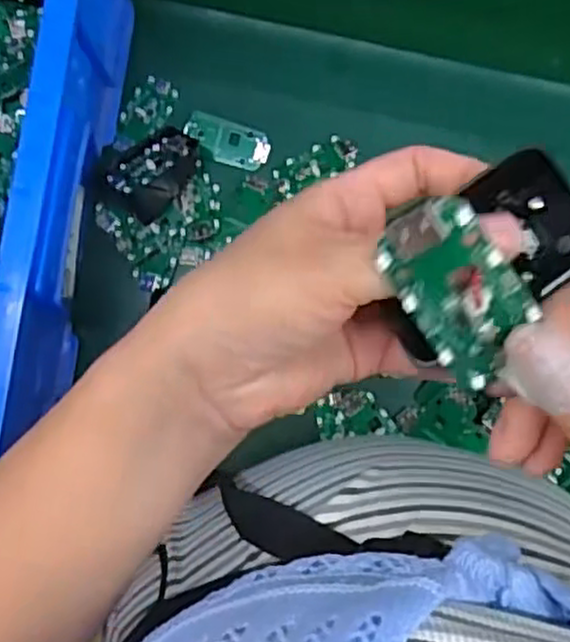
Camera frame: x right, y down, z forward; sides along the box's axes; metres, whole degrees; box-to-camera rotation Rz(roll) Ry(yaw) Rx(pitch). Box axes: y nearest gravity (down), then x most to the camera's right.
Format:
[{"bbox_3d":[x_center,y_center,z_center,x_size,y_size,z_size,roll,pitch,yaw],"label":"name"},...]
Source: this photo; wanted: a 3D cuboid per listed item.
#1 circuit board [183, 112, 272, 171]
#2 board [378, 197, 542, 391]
[{"bbox_3d":[-0.044,-0.134,0.551,0.066,0.005,0.035,20,69,4],"label":"circuit board"},{"bbox_3d":[0.050,-0.006,0.210,0.031,0.006,0.058,-31,116,23],"label":"board"}]

